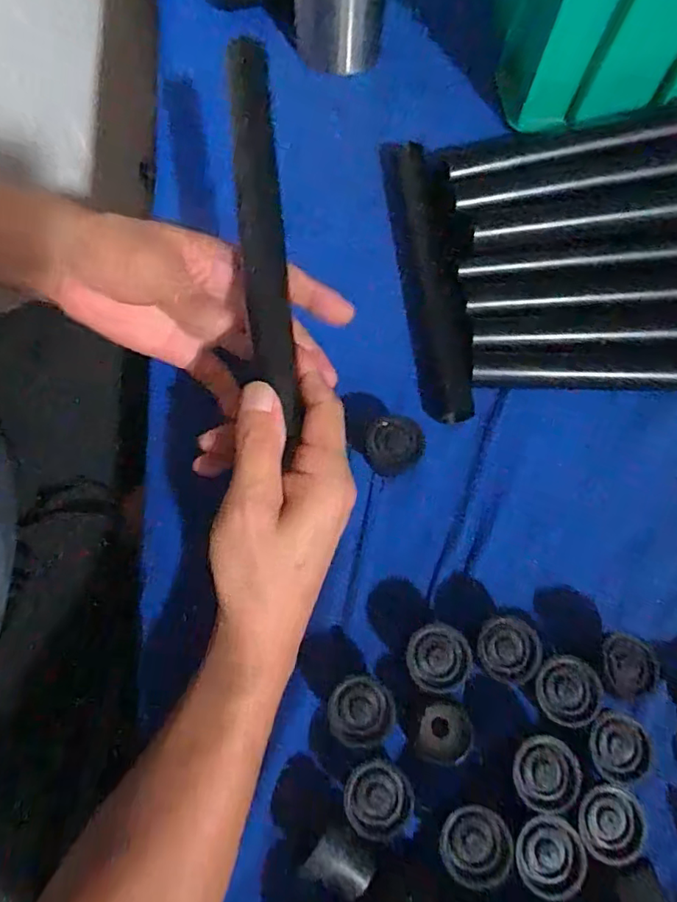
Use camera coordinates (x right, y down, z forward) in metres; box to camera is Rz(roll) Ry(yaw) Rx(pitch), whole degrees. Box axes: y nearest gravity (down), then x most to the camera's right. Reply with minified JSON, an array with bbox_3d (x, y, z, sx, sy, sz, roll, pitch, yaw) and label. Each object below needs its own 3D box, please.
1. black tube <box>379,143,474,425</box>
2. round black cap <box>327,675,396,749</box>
[{"bbox_3d":[0.065,-0.128,0.397,0.035,0.026,0.221,-7,73,-3],"label":"black tube"},{"bbox_3d":[0.012,0.143,0.307,0.034,0.027,0.033,0,72,-1],"label":"round black cap"}]

